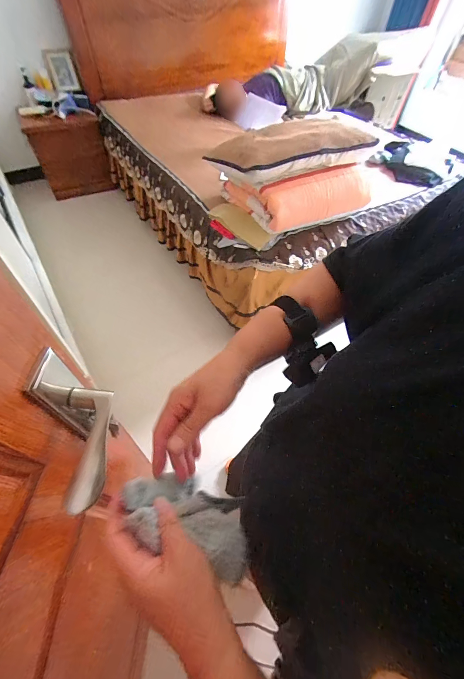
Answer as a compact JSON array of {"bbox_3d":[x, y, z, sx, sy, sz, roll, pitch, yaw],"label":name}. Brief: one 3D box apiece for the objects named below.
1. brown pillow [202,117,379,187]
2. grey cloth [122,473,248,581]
[{"bbox_3d":[0.265,-0.798,1.242,0.655,0.156,0.310,-19,56,-16],"label":"brown pillow"},{"bbox_3d":[-0.043,0.168,0.280,0.124,0.048,0.064,16,54,9],"label":"grey cloth"}]

